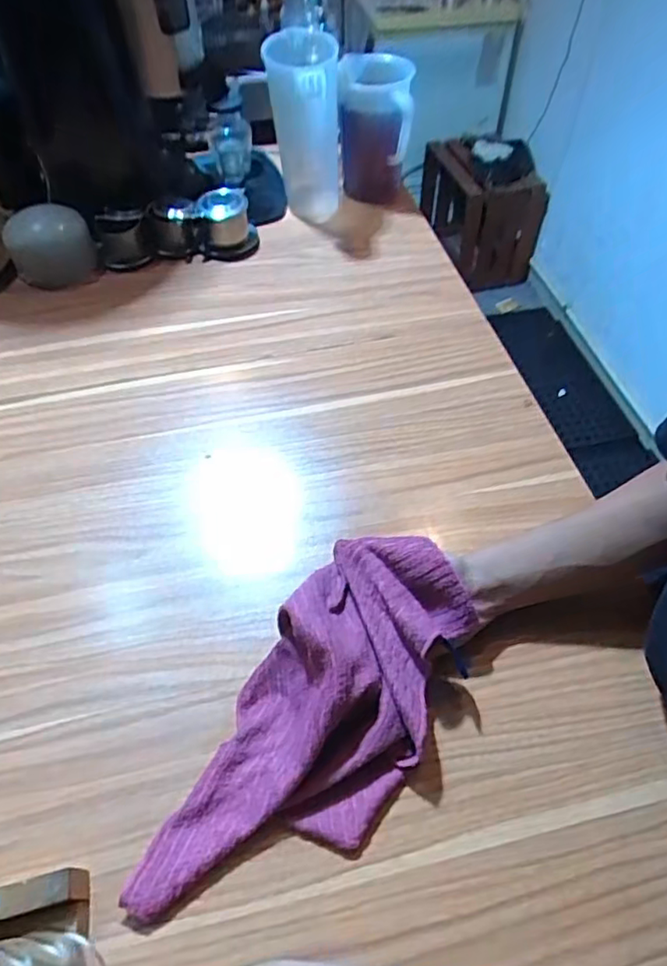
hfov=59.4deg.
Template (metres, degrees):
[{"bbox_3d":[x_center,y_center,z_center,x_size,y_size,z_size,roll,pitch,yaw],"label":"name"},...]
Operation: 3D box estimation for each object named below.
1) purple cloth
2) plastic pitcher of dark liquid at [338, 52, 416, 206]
[{"bbox_3d":[-0.011,0.176,0.435,0.139,0.056,0.312,32,72,23],"label":"purple cloth"},{"bbox_3d":[0.063,-0.532,0.888,0.102,0.183,0.106,1,54,2],"label":"plastic pitcher of dark liquid"}]

